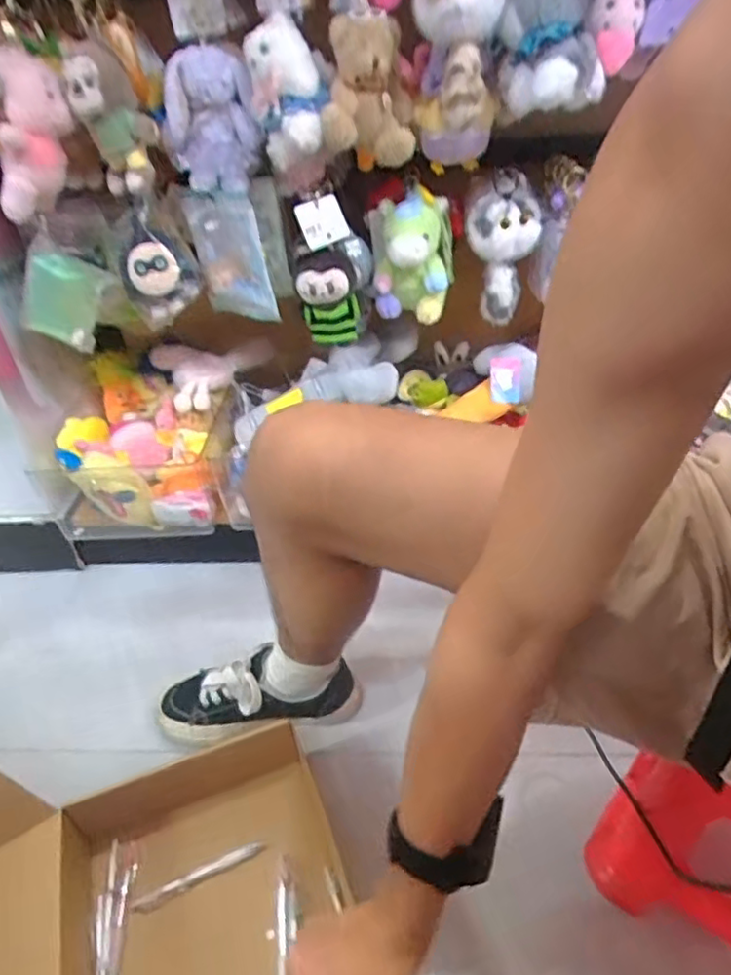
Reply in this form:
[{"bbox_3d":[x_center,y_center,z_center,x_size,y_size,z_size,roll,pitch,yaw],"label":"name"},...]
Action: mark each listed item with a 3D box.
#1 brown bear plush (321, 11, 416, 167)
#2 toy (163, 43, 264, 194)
[{"bbox_3d":[0.005,-0.447,0.713,0.096,0.137,0.114,0,38,6],"label":"brown bear plush"},{"bbox_3d":[-0.182,-0.435,0.747,0.107,0.142,0.075,-10,38,-6],"label":"toy"}]

